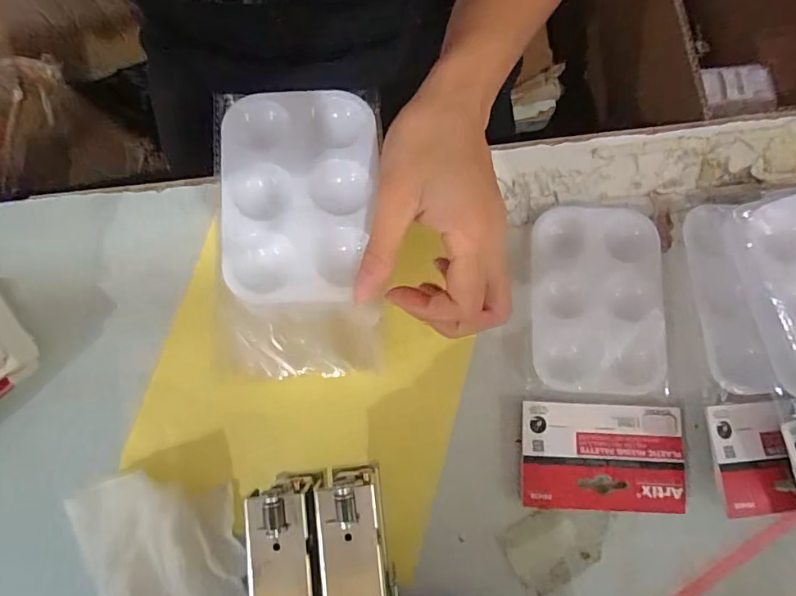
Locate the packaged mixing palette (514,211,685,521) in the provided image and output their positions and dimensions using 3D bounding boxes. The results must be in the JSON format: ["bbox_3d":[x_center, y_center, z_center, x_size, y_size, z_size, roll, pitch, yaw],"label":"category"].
[{"bbox_3d":[0.129,0.035,0.322,0.096,0.015,0.193,1,77,1],"label":"packaged mixing palette"}]

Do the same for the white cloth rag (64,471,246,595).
[{"bbox_3d":[-0.139,0.150,0.291,0.082,0.029,0.096,-21,77,-4],"label":"white cloth rag"}]

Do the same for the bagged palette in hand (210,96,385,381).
[{"bbox_3d":[-0.053,-0.040,0.264,0.087,0.008,0.161,-4,77,0],"label":"bagged palette in hand"}]

